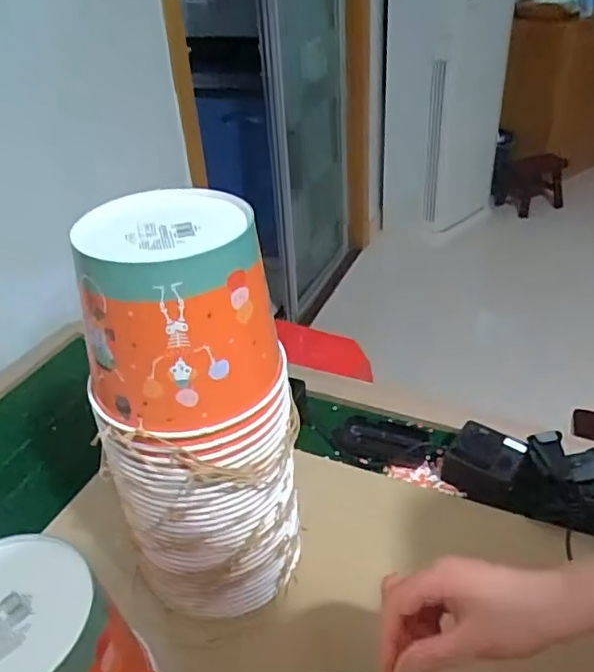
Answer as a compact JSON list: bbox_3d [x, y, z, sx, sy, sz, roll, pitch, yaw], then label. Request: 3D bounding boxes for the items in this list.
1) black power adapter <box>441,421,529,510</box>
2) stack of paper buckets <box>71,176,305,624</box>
[{"bbox_3d":[0.220,0.148,0.713,0.083,0.047,0.072,23,43,34],"label":"black power adapter"},{"bbox_3d":[-0.079,0.081,0.537,0.148,0.379,0.141,-11,35,-9],"label":"stack of paper buckets"}]

